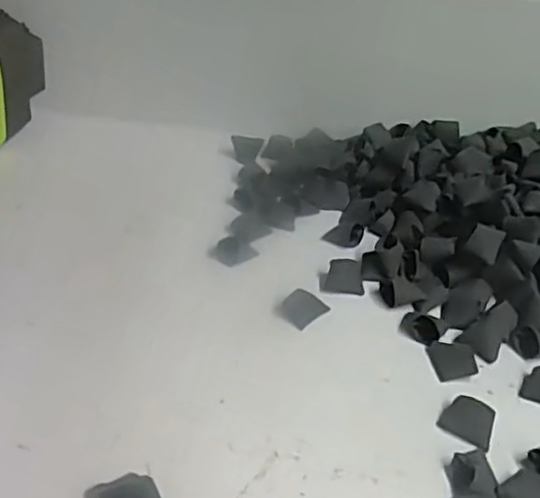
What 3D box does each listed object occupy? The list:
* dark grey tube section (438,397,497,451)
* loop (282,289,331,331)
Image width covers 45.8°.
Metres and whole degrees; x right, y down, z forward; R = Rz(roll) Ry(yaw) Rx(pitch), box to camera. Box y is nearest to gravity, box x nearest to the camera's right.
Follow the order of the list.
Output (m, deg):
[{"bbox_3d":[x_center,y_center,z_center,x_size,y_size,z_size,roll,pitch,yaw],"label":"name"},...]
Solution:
[{"bbox_3d":[0.176,0.150,0.561,0.044,0.019,0.032,27,44,24],"label":"dark grey tube section"},{"bbox_3d":[0.034,0.059,0.652,0.035,0.012,0.039,31,45,27],"label":"loop"}]

